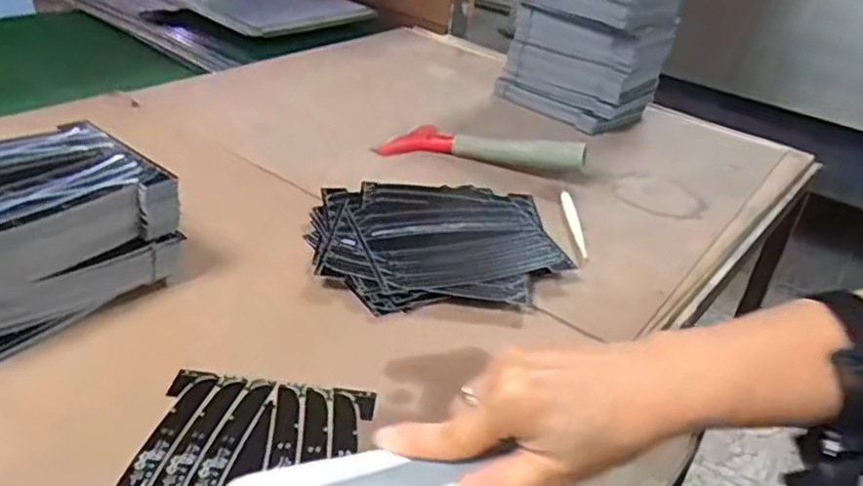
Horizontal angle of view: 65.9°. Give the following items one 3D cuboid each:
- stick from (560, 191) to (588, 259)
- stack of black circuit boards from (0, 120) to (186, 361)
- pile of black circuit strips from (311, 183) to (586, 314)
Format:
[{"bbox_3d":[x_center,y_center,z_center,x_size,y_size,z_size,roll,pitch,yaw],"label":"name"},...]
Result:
[{"bbox_3d":[0.133,-0.018,0.615,0.010,0.009,0.109,4,32,-3],"label":"stick"},{"bbox_3d":[-0.272,-0.003,0.435,0.119,0.088,0.174,28,38,30],"label":"stack of black circuit boards"},{"bbox_3d":[0.003,-0.003,0.558,0.198,0.018,0.173,-3,33,-14],"label":"pile of black circuit strips"}]

